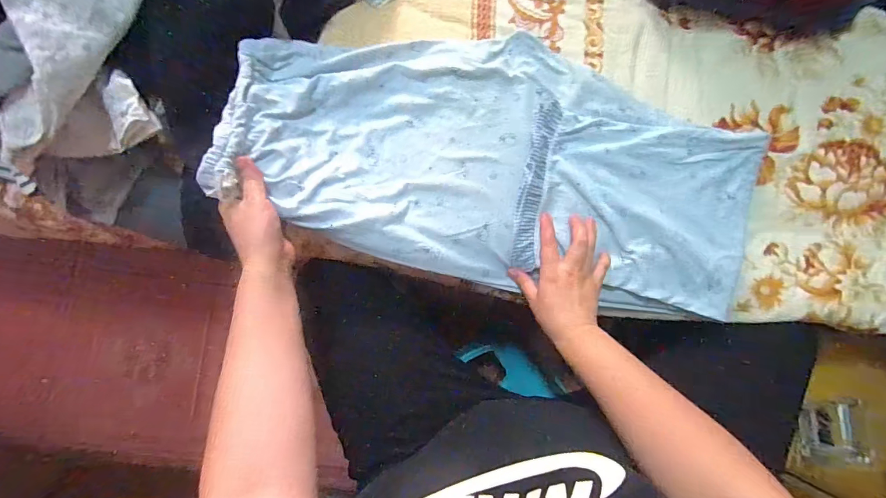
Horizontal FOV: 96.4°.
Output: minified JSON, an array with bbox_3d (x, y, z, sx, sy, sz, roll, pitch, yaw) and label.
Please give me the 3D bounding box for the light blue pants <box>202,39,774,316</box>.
[{"bbox_3d":[0.076,-0.102,0.456,0.594,0.080,0.277,14,90,-3],"label":"light blue pants"}]

